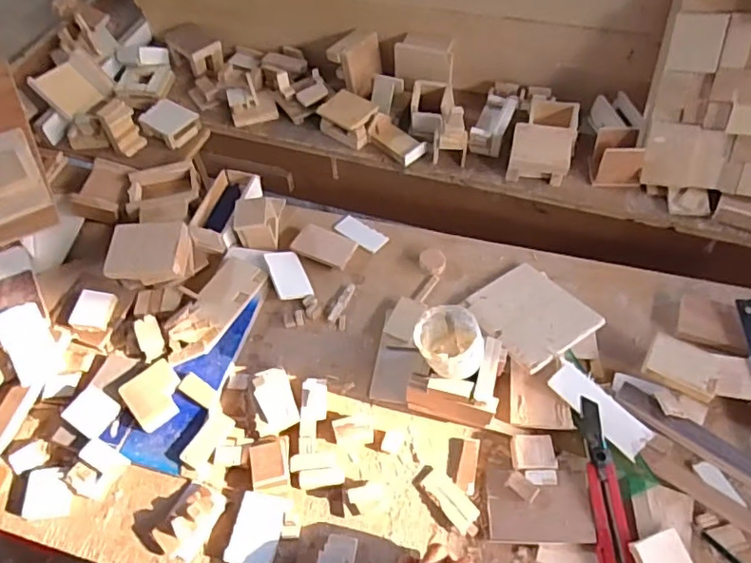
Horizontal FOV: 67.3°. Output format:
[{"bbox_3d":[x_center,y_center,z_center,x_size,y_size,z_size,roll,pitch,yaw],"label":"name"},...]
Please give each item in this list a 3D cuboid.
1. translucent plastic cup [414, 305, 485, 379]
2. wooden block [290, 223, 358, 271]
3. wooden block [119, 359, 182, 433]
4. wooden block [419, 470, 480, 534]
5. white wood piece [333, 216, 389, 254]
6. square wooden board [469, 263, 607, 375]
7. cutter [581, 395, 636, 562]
[{"bbox_3d":[0.079,0.068,0.602,0.067,0.054,0.072,-20,56,-9],"label":"translucent plastic cup"},{"bbox_3d":[-0.074,-0.051,0.817,0.086,0.011,0.054,17,58,16],"label":"wooden block"},{"bbox_3d":[-0.269,0.136,0.686,0.065,0.016,0.073,-37,60,-19],"label":"wooden block"},{"bbox_3d":[0.081,0.239,0.617,0.029,0.007,0.069,-37,60,-19],"label":"wooden block"},{"bbox_3d":[-0.021,-0.071,0.840,0.079,0.011,0.038,31,63,24],"label":"white wood piece"},{"bbox_3d":[0.197,0.041,0.721,0.119,0.012,0.138,-32,47,-14],"label":"square wooden board"},{"bbox_3d":[0.239,0.218,0.595,0.033,0.022,0.187,-3,55,3],"label":"cutter"}]

